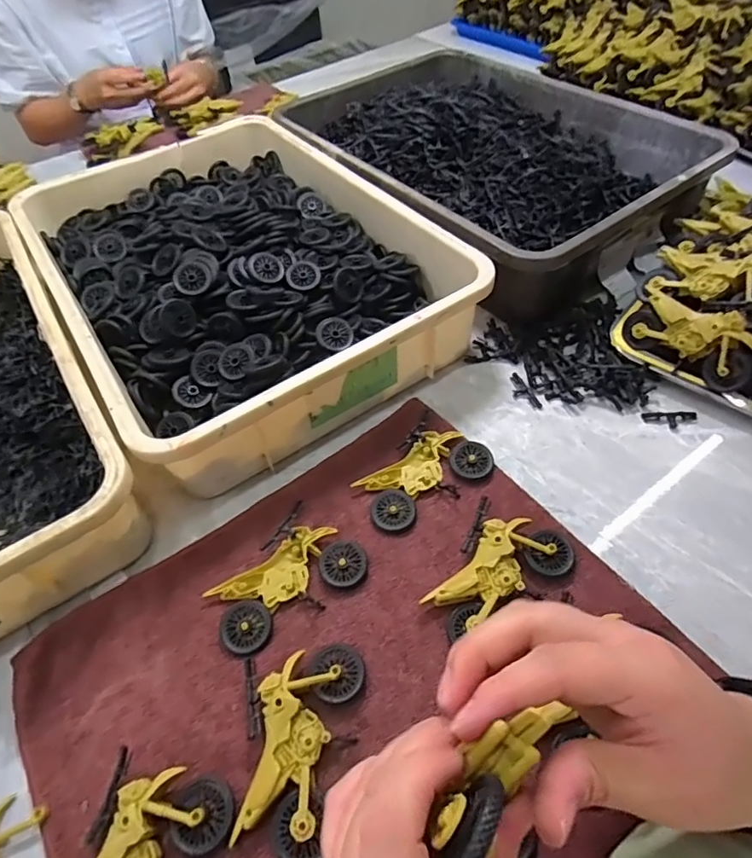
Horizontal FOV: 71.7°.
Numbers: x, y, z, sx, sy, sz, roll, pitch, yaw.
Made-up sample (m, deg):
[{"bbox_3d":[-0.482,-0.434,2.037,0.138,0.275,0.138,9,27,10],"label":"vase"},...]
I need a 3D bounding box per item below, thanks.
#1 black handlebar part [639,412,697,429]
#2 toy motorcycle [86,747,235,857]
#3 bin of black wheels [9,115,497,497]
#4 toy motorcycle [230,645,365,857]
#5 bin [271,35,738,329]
[{"bbox_3d":[0.277,-0.009,0.488,0.050,0.005,0.018,-1,52,4],"label":"black handlebar part"},{"bbox_3d":[-0.141,0.256,0.294,0.078,0.021,0.113,15,55,16],"label":"toy motorcycle"},{"bbox_3d":[-0.166,-0.187,0.597,0.355,0.089,0.510,-31,56,-18],"label":"bin of black wheels"},{"bbox_3d":[-0.046,0.199,0.328,0.075,0.019,0.112,-5,52,1],"label":"toy motorcycle"},{"bbox_3d":[0.138,-0.364,0.699,0.353,0.087,0.508,-32,56,-19],"label":"bin"}]

